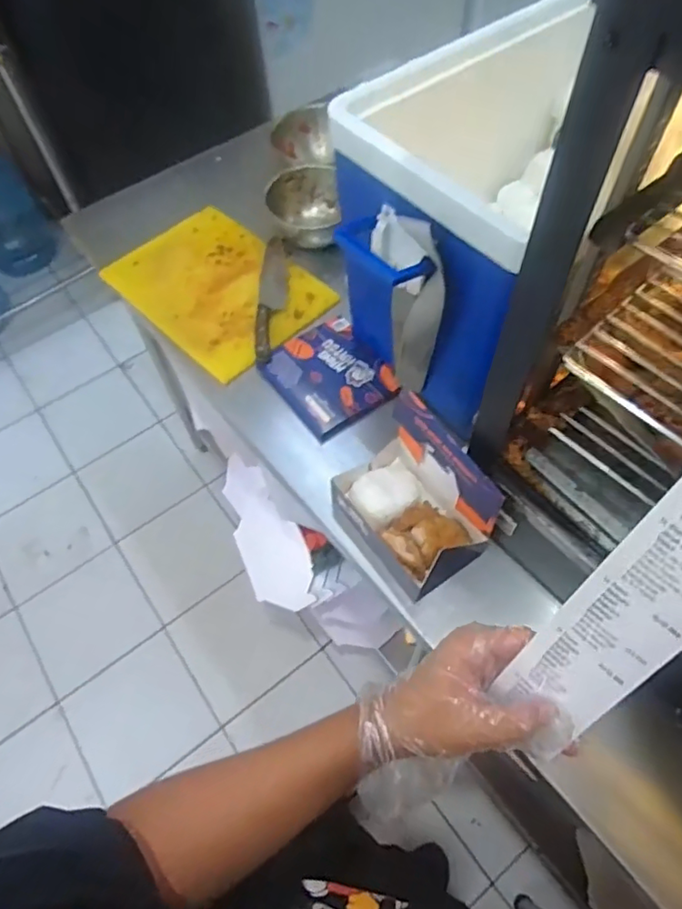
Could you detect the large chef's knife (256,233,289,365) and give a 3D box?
[{"bbox_3d":[-0.112,-0.259,0.933,0.047,0.017,0.271,1,60,4],"label":"large chef's knife"}]

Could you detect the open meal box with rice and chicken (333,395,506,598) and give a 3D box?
[{"bbox_3d":[0.084,0.049,0.664,0.128,0.151,0.172,-37,64,-17],"label":"open meal box with rice and chicken"}]

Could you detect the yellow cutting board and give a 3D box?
[{"bbox_3d":[-0.205,-0.283,0.959,0.340,0.023,0.254,41,66,16],"label":"yellow cutting board"}]

